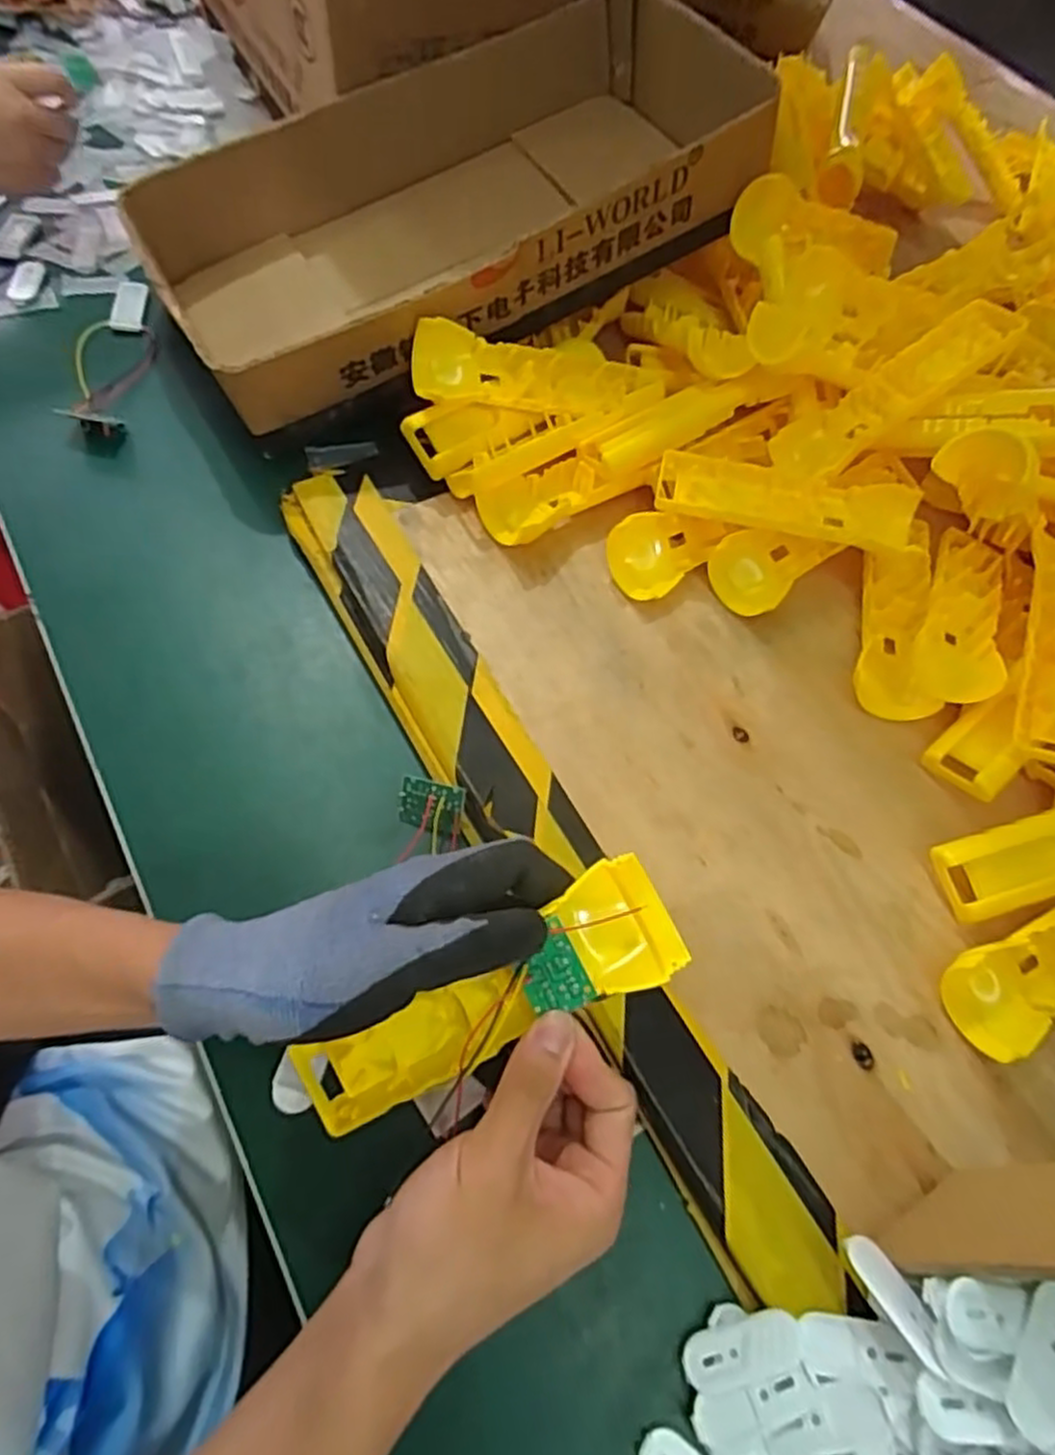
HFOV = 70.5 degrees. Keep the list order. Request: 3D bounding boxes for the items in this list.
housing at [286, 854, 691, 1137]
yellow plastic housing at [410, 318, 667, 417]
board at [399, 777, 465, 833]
[{"bbox_3d":[-0.016,0.114,0.303,0.163,0.026,0.046,-31,70,3],"label":"housing"},{"bbox_3d":[0.012,-0.237,0.501,0.176,0.028,0.058,-4,66,-21],"label":"yellow plastic housing"},{"bbox_3d":[-0.052,0.042,0.398,0.035,0.004,0.025,12,96,13],"label":"board"}]

